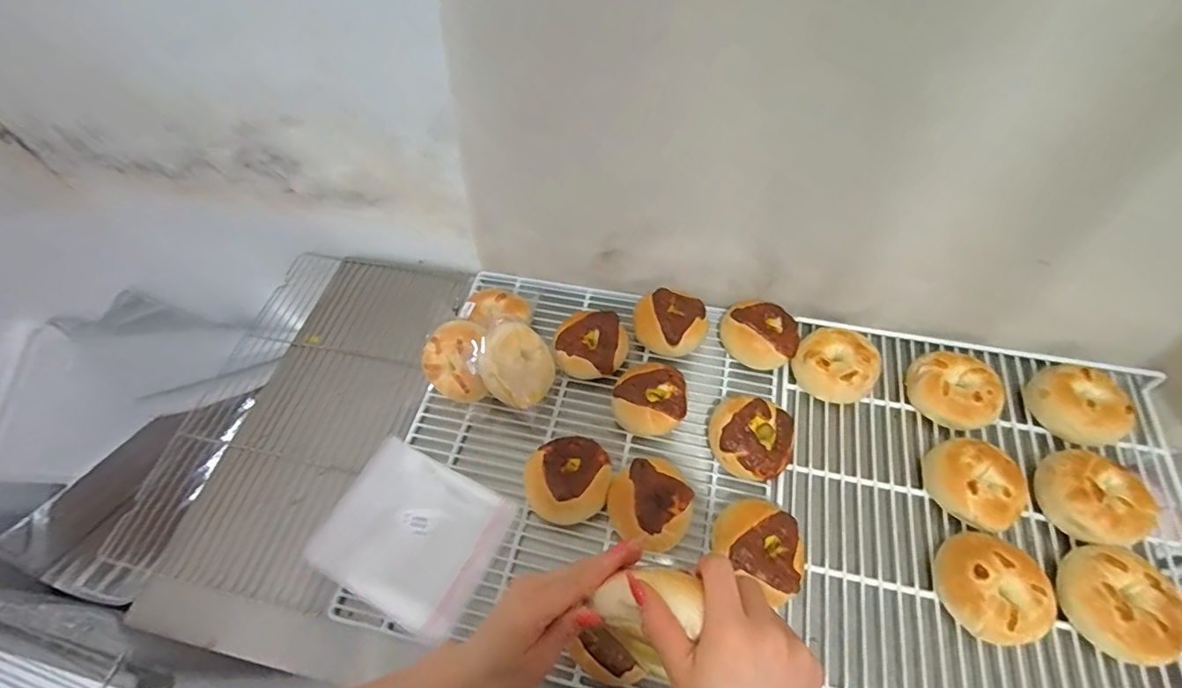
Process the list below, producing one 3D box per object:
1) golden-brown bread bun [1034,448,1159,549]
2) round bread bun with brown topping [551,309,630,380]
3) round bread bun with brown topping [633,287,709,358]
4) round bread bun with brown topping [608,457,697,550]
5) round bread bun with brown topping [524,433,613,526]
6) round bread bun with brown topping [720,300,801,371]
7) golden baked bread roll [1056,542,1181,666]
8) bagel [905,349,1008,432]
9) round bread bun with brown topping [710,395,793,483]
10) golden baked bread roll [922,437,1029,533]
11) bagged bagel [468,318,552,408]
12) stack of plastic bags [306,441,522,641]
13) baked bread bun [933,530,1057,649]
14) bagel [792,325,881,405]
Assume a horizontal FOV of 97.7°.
[{"bbox_3d":[0.605,0.186,0.627,0.095,0.057,0.105,21,63,15],"label":"golden-brown bread bun"},{"bbox_3d":[0.001,0.003,0.771,0.104,0.054,0.096,-2,60,3],"label":"round bread bun with brown topping"},{"bbox_3d":[0.118,-0.034,0.776,0.090,0.050,0.099,-41,66,-19],"label":"round bread bun with brown topping"},{"bbox_3d":[0.075,0.199,0.646,0.105,0.045,0.109,-21,61,-8],"label":"round bread bun with brown topping"},{"bbox_3d":[-0.028,0.176,0.670,0.111,0.058,0.106,-2,60,3],"label":"round bread bun with brown topping"},{"bbox_3d":[0.249,-0.015,0.767,0.111,0.061,0.093,19,63,14],"label":"round bread bun with brown topping"},{"bbox_3d":[0.581,0.286,0.572,0.097,0.062,0.119,-5,60,0],"label":"golden baked bread roll"},{"bbox_3d":[0.494,0.064,0.709,0.093,0.059,0.117,-27,62,-12],"label":"bagel"},{"bbox_3d":[0.211,0.127,0.686,0.101,0.066,0.106,-2,60,3],"label":"round bread bun with brown topping"},{"bbox_3d":[0.475,0.173,0.644,0.094,0.061,0.096,-2,60,3],"label":"golden baked bread roll"},{"bbox_3d":[-0.109,0.030,0.722,0.117,0.050,0.100,51,61,-19],"label":"bagged bagel"},{"bbox_3d":[-0.226,0.242,0.658,0.209,0.030,0.179,25,64,17],"label":"stack of plastic bags"},{"bbox_3d":[0.455,0.280,0.585,0.099,0.060,0.107,-2,60,3],"label":"baked bread bun"},{"bbox_3d":[0.352,0.031,0.744,0.105,0.056,0.098,-2,60,3],"label":"bagel"}]

